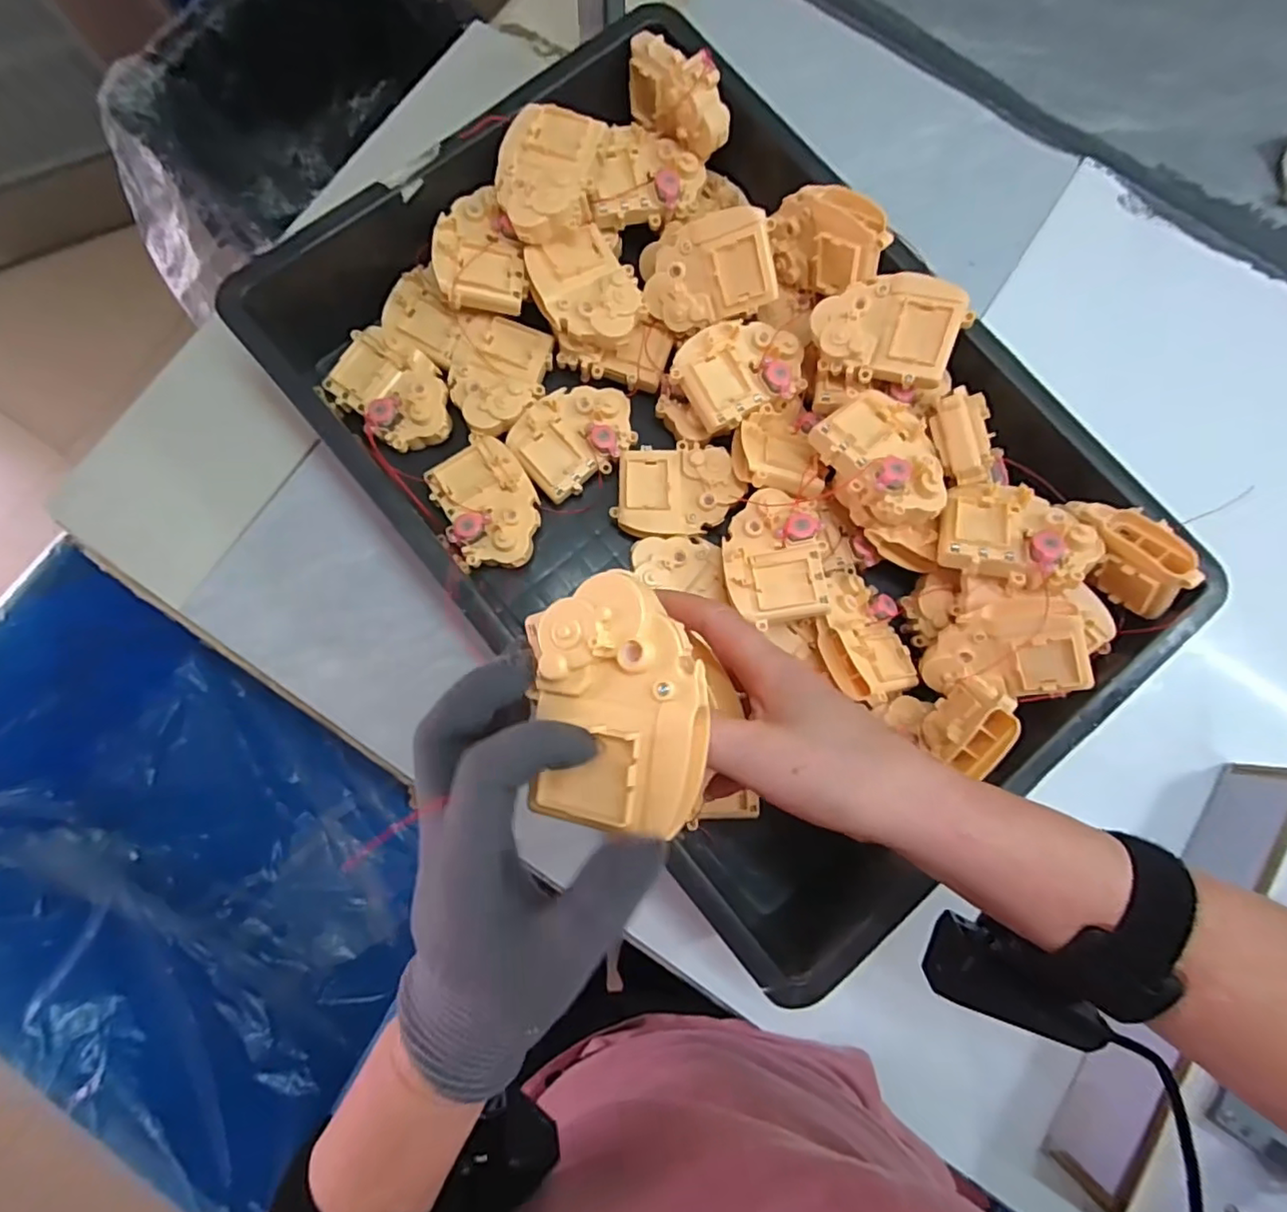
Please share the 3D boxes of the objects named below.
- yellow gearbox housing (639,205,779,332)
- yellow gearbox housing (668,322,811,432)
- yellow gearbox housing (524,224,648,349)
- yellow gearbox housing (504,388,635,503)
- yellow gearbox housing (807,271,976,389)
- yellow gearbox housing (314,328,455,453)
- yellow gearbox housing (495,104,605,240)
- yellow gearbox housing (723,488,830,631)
[{"bbox_3d":[0.050,-0.257,0.470,0.095,0.035,0.068,-11,117,19],"label":"yellow gearbox housing"},{"bbox_3d":[0.075,-0.181,0.464,0.094,0.025,0.068,-28,83,-5],"label":"yellow gearbox housing"},{"bbox_3d":[-0.043,-0.242,0.469,0.072,0.025,0.092,-30,83,-6],"label":"yellow gearbox housing"},{"bbox_3d":[-0.055,-0.138,0.486,0.097,0.016,0.071,-39,84,-7],"label":"yellow gearbox housing"},{"bbox_3d":[0.174,-0.199,0.441,0.100,0.028,0.076,22,98,15],"label":"yellow gearbox housing"},{"bbox_3d":[-0.196,-0.169,0.481,0.097,0.024,0.072,34,82,4],"label":"yellow gearbox housing"},{"bbox_3d":[-0.073,-0.320,0.452,0.072,0.025,0.094,10,81,0],"label":"yellow gearbox housing"},{"bbox_3d":[0.094,-0.036,0.439,0.069,0.023,0.096,-2,81,-2],"label":"yellow gearbox housing"}]

